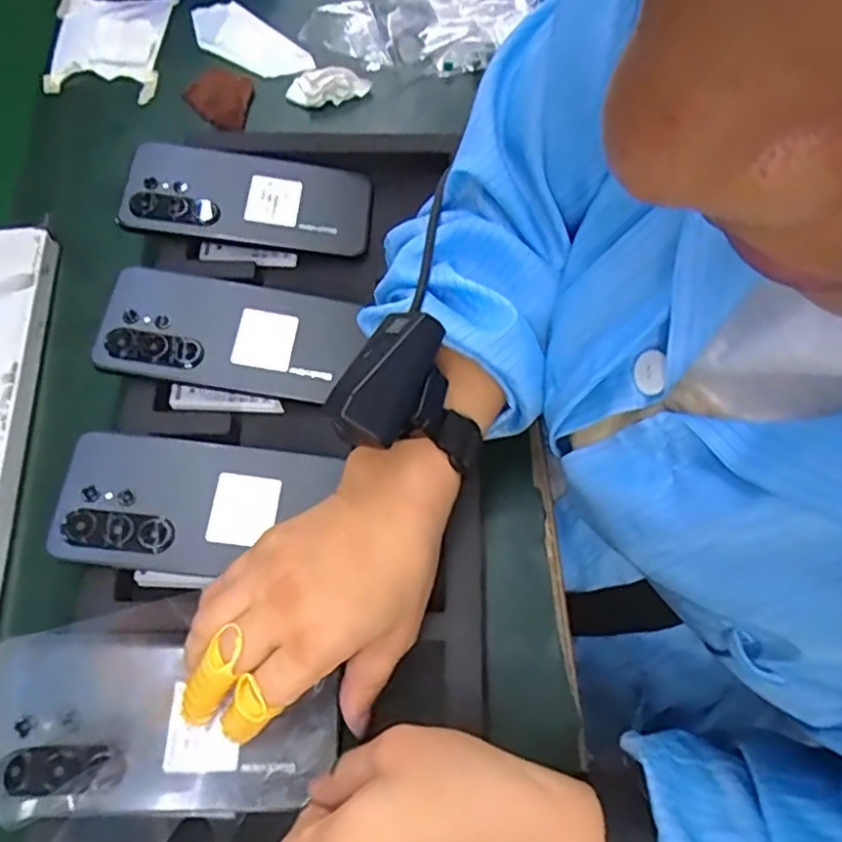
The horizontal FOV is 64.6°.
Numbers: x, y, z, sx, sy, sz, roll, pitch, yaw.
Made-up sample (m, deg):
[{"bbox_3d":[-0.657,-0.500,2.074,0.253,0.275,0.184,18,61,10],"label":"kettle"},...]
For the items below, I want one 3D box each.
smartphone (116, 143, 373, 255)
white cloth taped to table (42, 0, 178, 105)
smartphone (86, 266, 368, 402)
[{"bbox_3d":[-0.122,-0.161,0.480,0.169,0.015,0.075,5,67,-11],"label":"smartphone"},{"bbox_3d":[-0.281,-0.341,0.597,0.105,0.021,0.132,1,65,3],"label":"white cloth taped to table"},{"bbox_3d":[-0.122,-0.057,0.429,0.157,0.010,0.074,9,71,-5],"label":"smartphone"}]

